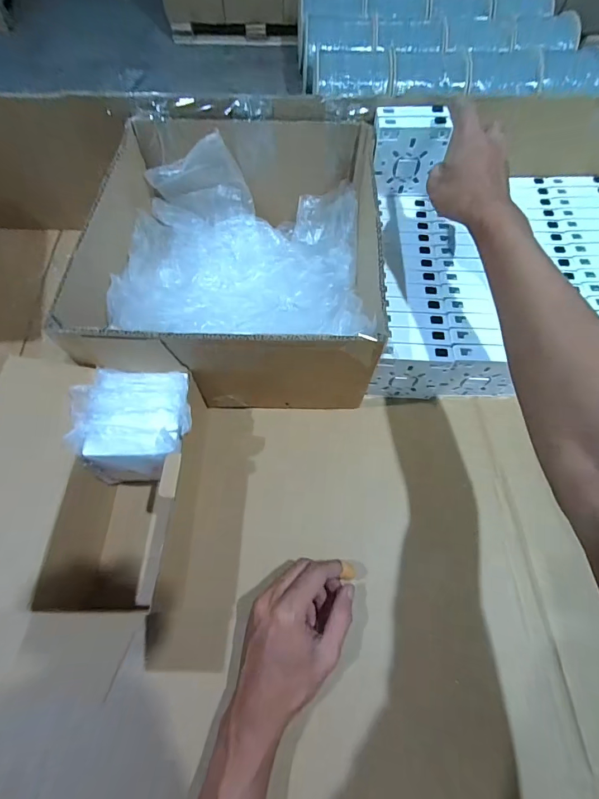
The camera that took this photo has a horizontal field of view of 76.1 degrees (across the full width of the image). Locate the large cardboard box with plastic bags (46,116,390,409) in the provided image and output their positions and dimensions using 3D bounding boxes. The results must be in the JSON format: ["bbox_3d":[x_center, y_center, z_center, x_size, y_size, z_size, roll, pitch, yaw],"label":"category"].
[{"bbox_3d":[-0.067,-0.162,0.474,0.292,0.170,0.322,1,62,0],"label":"large cardboard box with plastic bags"}]

